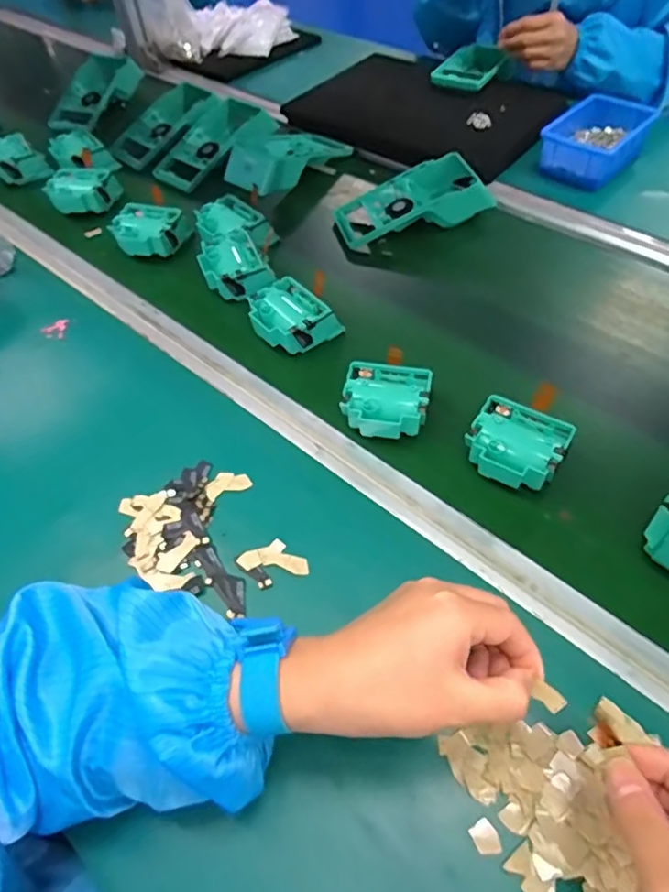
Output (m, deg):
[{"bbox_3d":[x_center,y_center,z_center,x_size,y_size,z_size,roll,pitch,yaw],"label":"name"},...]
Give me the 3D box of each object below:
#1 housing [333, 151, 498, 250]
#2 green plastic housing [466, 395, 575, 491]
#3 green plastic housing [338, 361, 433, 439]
[{"bbox_3d":[0.093,-0.299,0.699,0.177,0.053,0.092,-14,56,-4],"label":"housing"},{"bbox_3d":[0.147,0.005,0.468,0.072,0.040,0.066,28,62,22],"label":"green plastic housing"},{"bbox_3d":[0.045,-0.036,0.506,0.076,0.037,0.064,6,56,9],"label":"green plastic housing"}]

